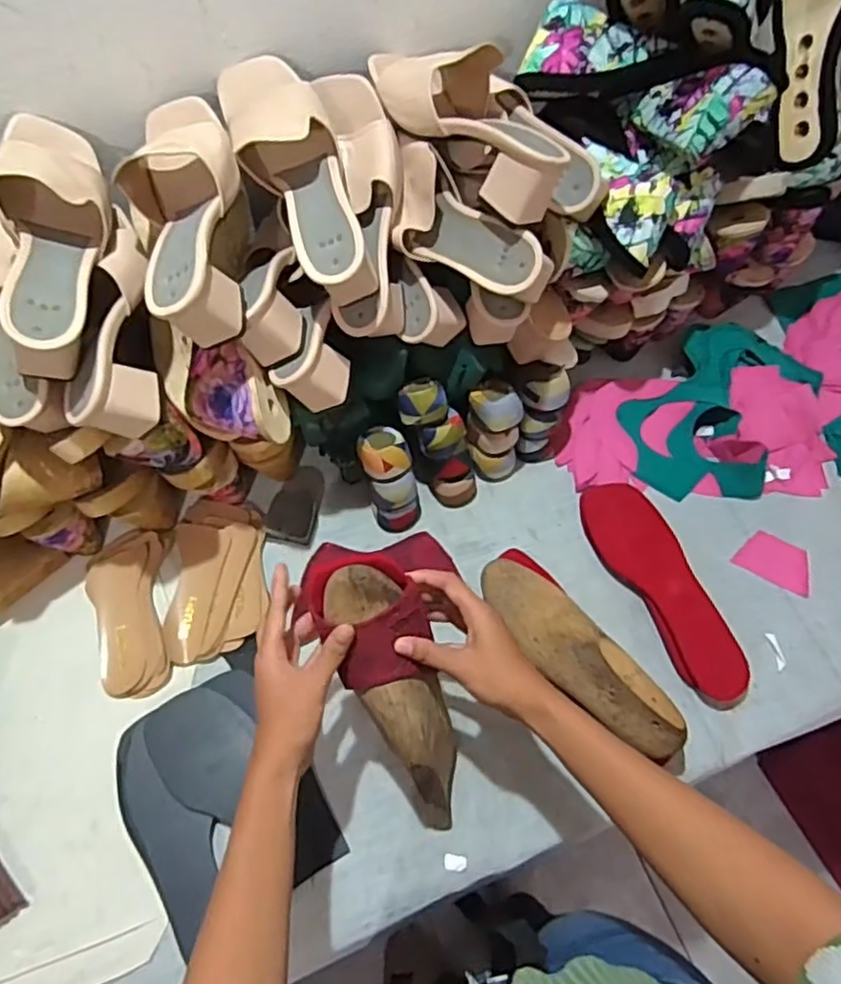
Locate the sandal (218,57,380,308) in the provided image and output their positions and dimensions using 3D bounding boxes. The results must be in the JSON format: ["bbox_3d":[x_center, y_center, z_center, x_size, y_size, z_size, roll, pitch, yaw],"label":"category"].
[{"bbox_3d":[-0.109,-0.285,0.598,0.089,0.089,0.234,-23,83,-10],"label":"sandal"}]

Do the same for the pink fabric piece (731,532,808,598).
[{"bbox_3d":[0.396,0.076,0.742,0.078,0.004,0.052,27,71,22],"label":"pink fabric piece"}]

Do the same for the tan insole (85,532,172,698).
[{"bbox_3d":[-0.313,0.131,0.714,0.077,0.015,0.170,-13,64,-5],"label":"tan insole"}]

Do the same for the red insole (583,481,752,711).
[{"bbox_3d":[0.256,0.101,0.708,0.076,0.031,0.253,-20,65,-9],"label":"red insole"}]

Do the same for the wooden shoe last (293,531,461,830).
[{"bbox_3d":[-0.011,0.178,0.559,0.091,0.082,0.280,-19,104,-8],"label":"wooden shoe last"}]

